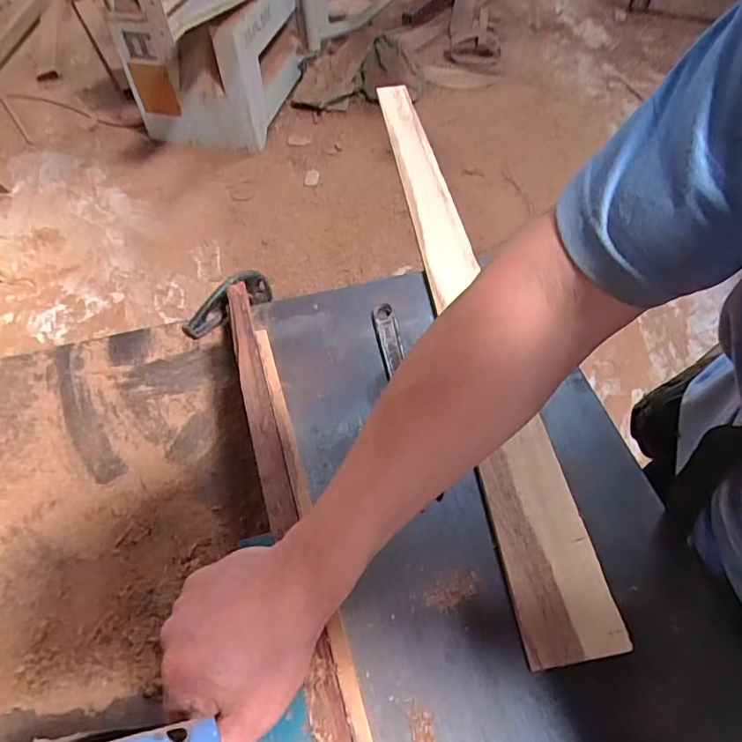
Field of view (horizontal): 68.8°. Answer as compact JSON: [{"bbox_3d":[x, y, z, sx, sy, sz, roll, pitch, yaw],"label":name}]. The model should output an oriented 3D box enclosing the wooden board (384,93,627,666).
[{"bbox_3d":[0.109,-0.123,0.675,0.079,0.022,0.858,-7,54,-3],"label":"wooden board"}]

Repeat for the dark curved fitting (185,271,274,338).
[{"bbox_3d":[-0.171,-0.082,0.645,0.027,0.064,0.118,30,60,21],"label":"dark curved fitting"}]

